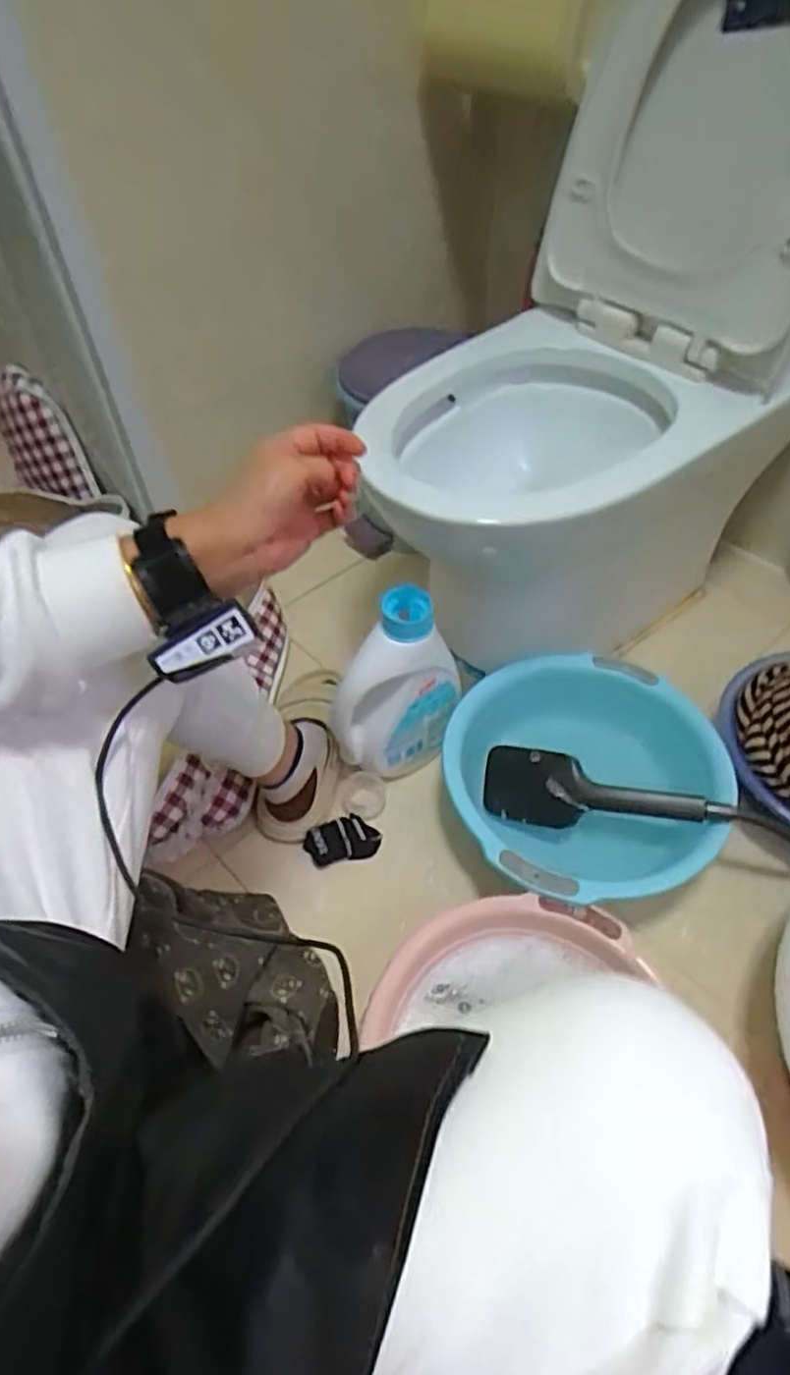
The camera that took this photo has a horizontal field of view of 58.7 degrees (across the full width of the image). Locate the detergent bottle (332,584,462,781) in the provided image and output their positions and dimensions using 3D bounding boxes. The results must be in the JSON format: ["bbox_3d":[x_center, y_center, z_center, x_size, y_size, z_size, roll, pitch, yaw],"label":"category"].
[{"bbox_3d":[0.005,0.007,0.822,0.161,0.236,0.070,-33,57,-22],"label":"detergent bottle"}]

